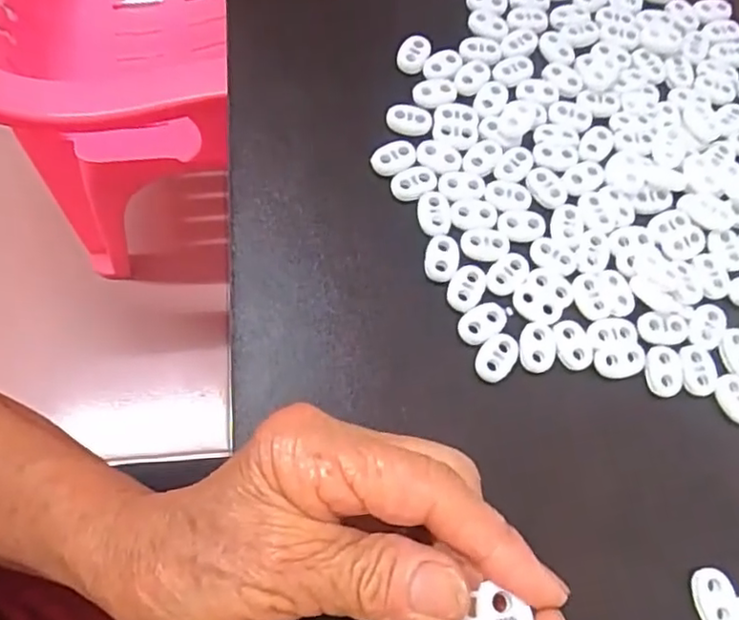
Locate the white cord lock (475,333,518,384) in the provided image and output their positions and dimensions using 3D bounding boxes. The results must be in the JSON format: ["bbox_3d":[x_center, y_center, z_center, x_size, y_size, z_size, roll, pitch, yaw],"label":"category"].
[{"bbox_3d":[0.055,0.020,0.272,0.015,0.004,0.023,36,71,9],"label":"white cord lock"}]

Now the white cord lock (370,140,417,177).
[{"bbox_3d":[0.012,-0.073,0.301,0.022,0.004,0.016,-24,73,-13],"label":"white cord lock"}]

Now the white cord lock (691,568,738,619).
[{"bbox_3d":[0.134,0.113,0.245,0.016,0.004,0.022,-8,70,-8],"label":"white cord lock"}]

